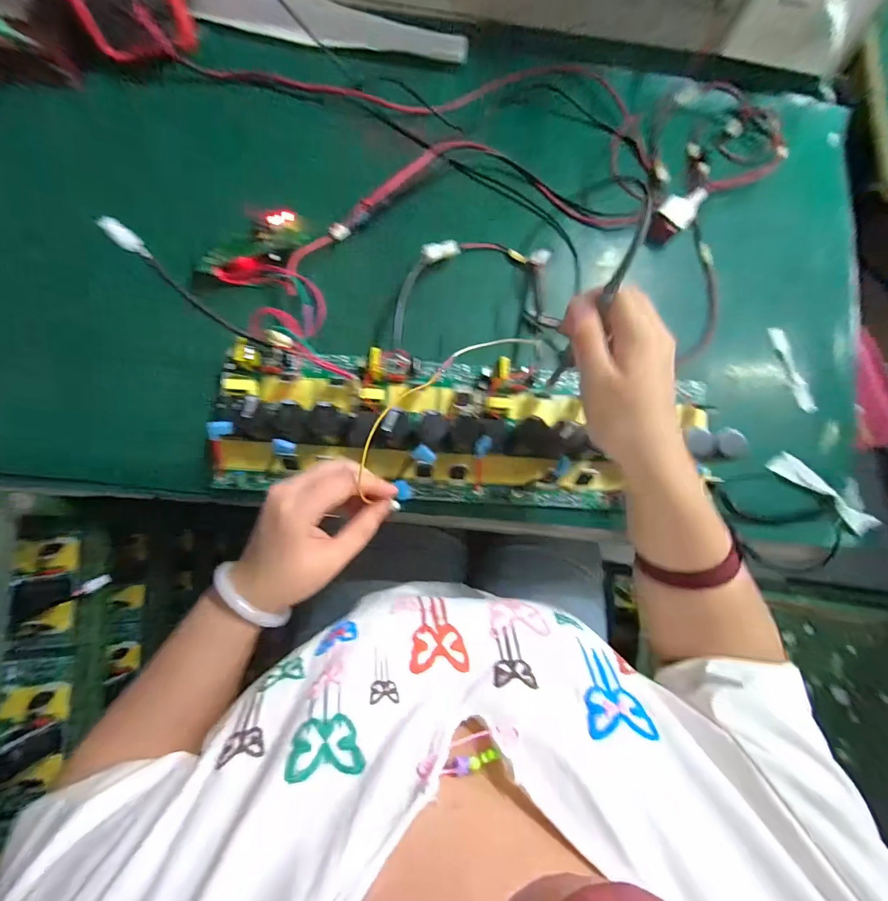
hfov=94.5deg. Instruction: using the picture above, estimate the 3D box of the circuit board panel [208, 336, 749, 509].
[{"bbox_3d":[0.010,-0.023,0.388,0.442,0.056,0.145,3,81,-4],"label":"circuit board panel"}]

